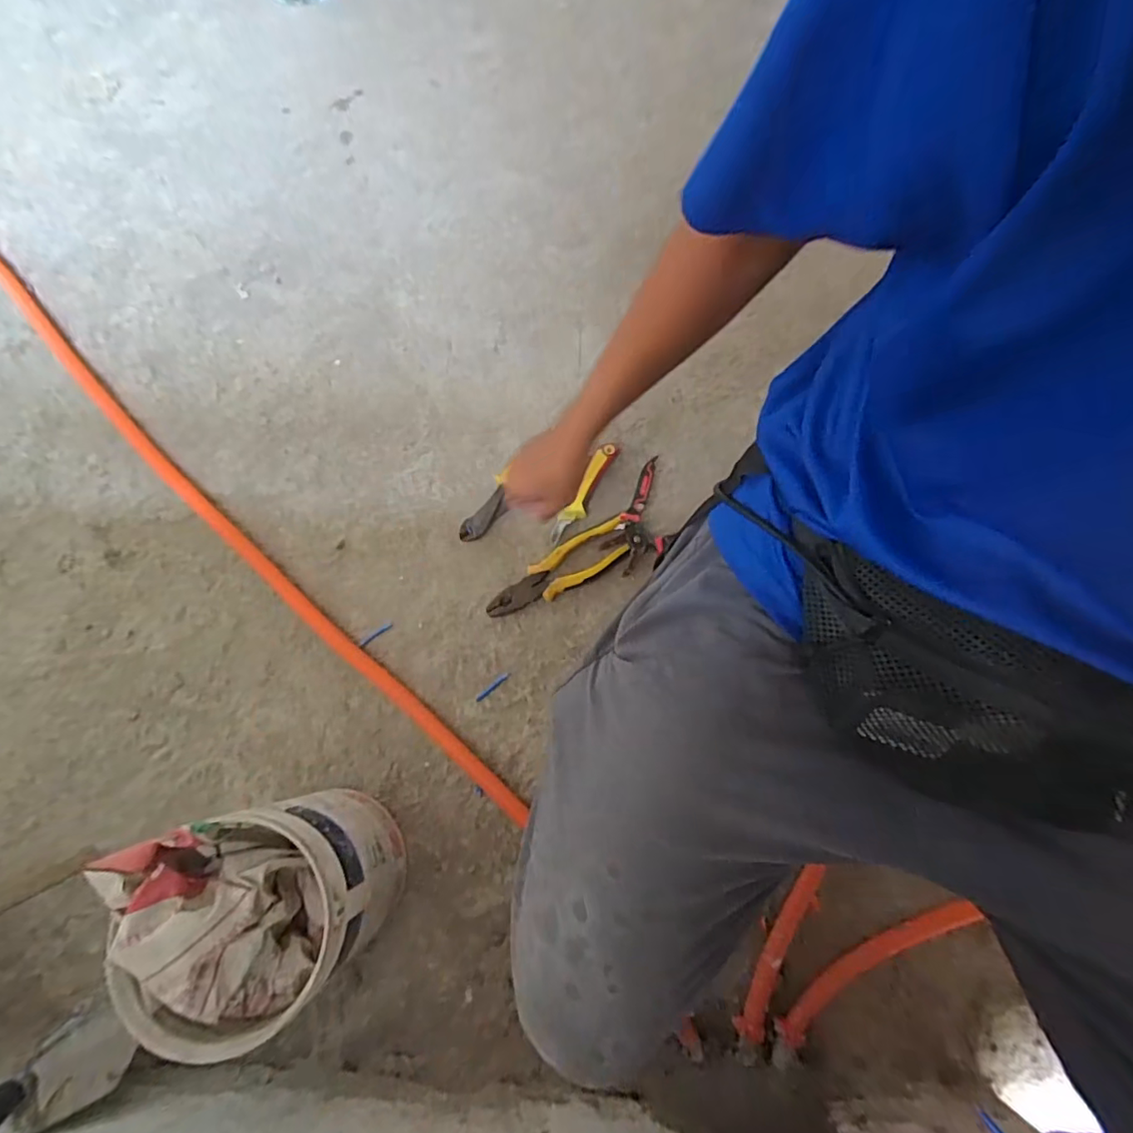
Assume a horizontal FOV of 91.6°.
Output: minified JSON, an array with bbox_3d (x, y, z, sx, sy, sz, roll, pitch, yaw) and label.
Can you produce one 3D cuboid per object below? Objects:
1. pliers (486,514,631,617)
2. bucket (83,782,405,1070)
[{"bbox_3d":[-0.010,0.005,0.708,0.201,0.029,0.060,-26,76,-9],"label":"pliers"},{"bbox_3d":[-0.262,0.305,0.510,0.172,0.232,0.159,0,70,0],"label":"bucket"}]

